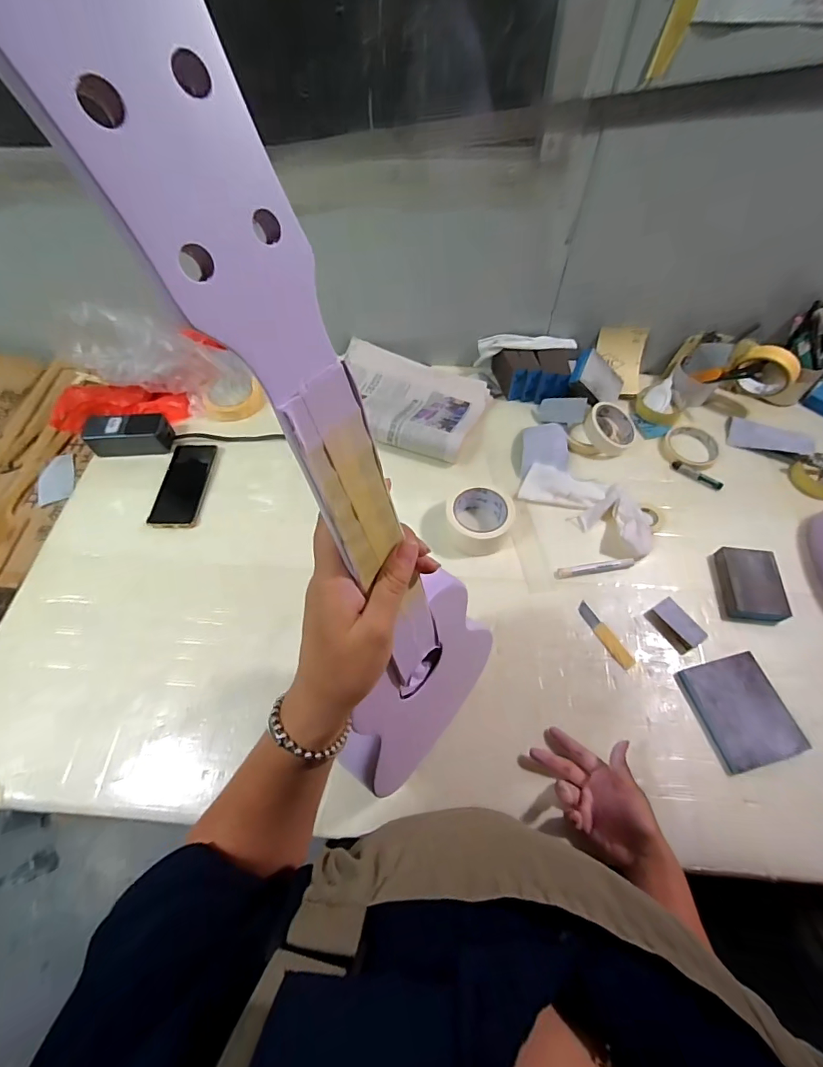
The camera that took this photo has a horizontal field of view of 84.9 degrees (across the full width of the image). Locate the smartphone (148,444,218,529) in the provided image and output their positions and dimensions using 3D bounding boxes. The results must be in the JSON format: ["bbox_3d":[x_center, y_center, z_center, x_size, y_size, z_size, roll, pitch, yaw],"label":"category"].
[{"bbox_3d":[-0.369,-0.078,0.731,0.076,0.013,0.154,3,59,3],"label":"smartphone"}]

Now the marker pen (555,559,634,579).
[{"bbox_3d":[0.265,0.049,0.647,0.107,0.014,0.017,-6,59,-2],"label":"marker pen"}]

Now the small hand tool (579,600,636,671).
[{"bbox_3d":[0.260,0.136,0.604,0.022,0.004,0.098,-29,62,-15],"label":"small hand tool"}]

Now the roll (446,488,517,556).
[{"bbox_3d":[0.103,-0.026,0.677,0.097,0.053,0.092,-1,58,1],"label":"roll"}]

